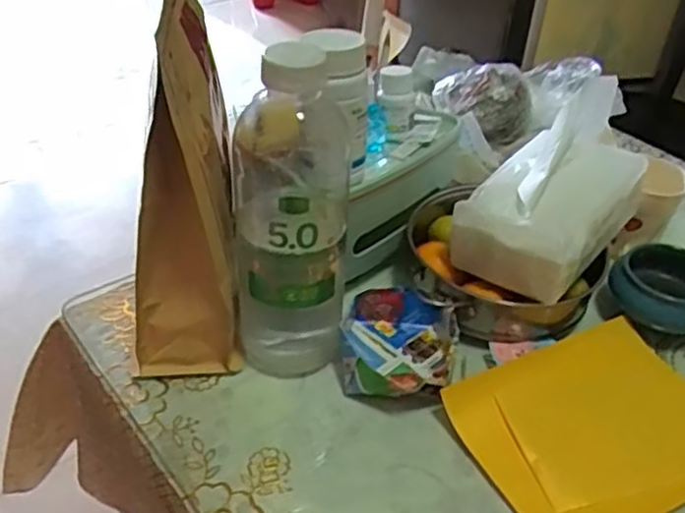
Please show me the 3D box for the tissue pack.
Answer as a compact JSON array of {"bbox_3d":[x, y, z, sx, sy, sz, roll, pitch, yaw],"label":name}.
[{"bbox_3d":[0.177,-0.059,0.580,0.100,0.124,0.155,29,45,29],"label":"tissue pack"}]

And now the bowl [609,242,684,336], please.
[{"bbox_3d":[0.279,0.030,0.613,0.090,0.050,0.074,18,39,17],"label":"bowl"}]

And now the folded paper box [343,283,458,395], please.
[{"bbox_3d":[0.044,0.070,0.558,0.084,0.041,0.102,5,37,0],"label":"folded paper box"}]

